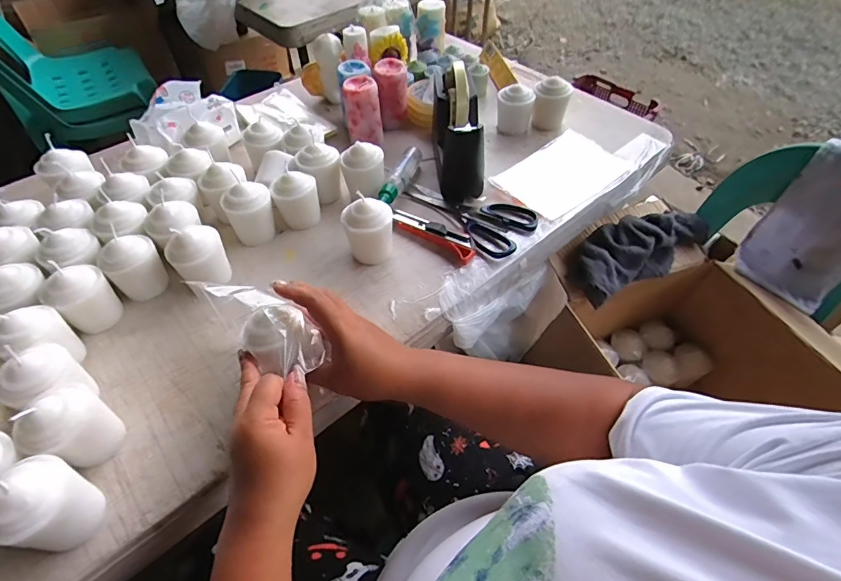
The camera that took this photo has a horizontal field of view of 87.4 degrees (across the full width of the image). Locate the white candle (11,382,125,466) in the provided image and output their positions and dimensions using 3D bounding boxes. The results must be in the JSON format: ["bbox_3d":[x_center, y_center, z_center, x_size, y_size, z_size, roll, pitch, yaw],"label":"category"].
[{"bbox_3d":[-0.285,0.114,0.364,0.045,0.068,0.054,14,53,11],"label":"white candle"}]

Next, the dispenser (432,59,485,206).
[{"bbox_3d":[0.051,-0.218,0.596,0.055,0.122,0.163,-5,52,-4],"label":"dispenser"}]

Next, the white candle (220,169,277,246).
[{"bbox_3d":[-0.206,-0.096,0.536,0.048,0.069,0.046,9,52,7],"label":"white candle"}]

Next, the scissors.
[{"bbox_3d":[0.057,-0.107,0.584,0.181,0.010,0.099,32,58,23],"label":"scissors"}]

